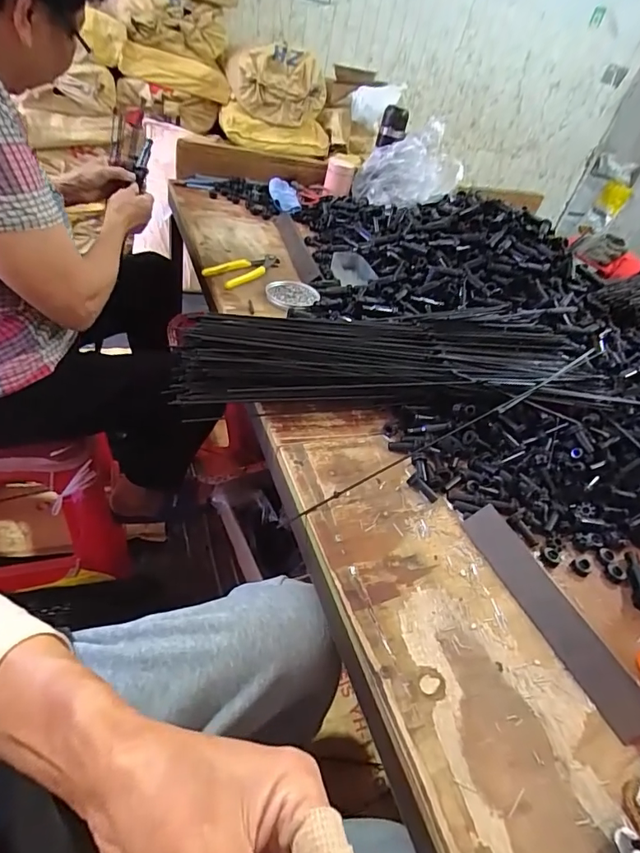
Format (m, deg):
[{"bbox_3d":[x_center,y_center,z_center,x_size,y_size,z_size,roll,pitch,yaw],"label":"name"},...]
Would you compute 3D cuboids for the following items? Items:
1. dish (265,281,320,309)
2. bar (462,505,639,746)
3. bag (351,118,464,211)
[{"bbox_3d":[-0.047,-0.230,0.818,0.089,0.010,0.085,9,41,-8],"label":"dish"},{"bbox_3d":[0.211,0.167,0.443,0.039,0.007,0.216,-37,51,6],"label":"bar"},{"bbox_3d":[0.213,-0.616,1.138,0.238,0.166,0.079,14,41,-2],"label":"bag"}]

